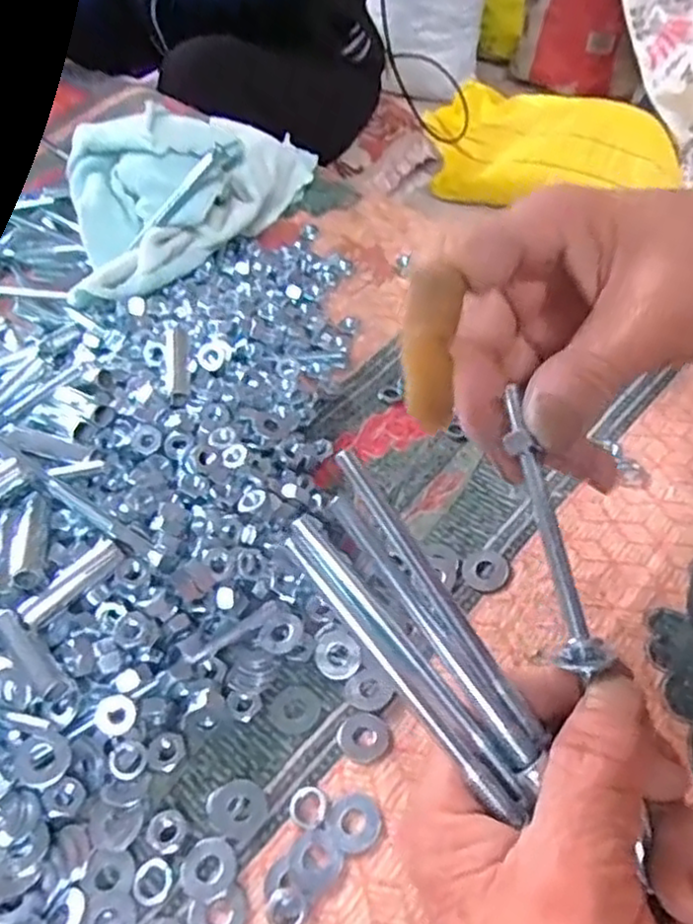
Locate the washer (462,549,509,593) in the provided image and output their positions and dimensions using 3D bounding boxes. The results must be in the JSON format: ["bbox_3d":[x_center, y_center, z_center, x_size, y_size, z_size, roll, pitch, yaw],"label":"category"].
[{"bbox_3d":[0.059,0.046,0.295,0.018,0.004,0.019,-3,49,3],"label":"washer"}]

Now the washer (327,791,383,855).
[{"bbox_3d":[0.003,0.121,0.234,0.018,0.004,0.018,22,55,23],"label":"washer"}]

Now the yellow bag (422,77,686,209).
[{"bbox_3d":[0.399,-0.607,1.344,0.459,0.124,0.238,17,53,20],"label":"yellow bag"}]

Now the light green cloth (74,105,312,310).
[{"bbox_3d":[-0.108,-0.179,0.449,0.107,0.078,0.214,30,59,26],"label":"light green cloth"}]

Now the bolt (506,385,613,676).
[{"bbox_3d":[0.060,0.020,0.208,0.013,0.008,0.084,-13,80,-5],"label":"bolt"}]

